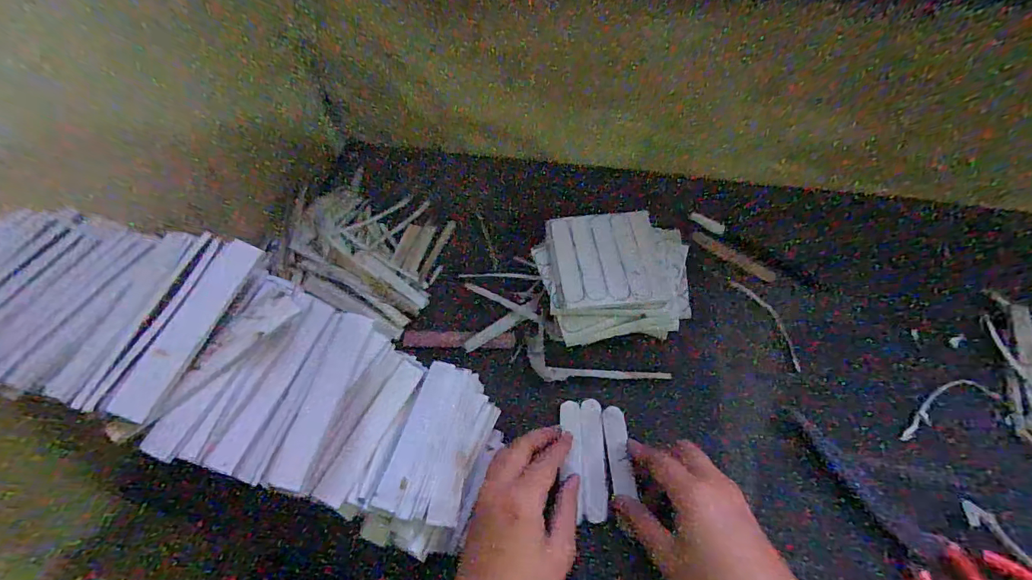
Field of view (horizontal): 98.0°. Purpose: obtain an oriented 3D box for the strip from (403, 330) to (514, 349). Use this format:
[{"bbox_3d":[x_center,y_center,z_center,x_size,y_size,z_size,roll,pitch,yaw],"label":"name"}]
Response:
[{"bbox_3d":[-0.051,0.044,0.404,0.099,0.007,0.019,0,59,2],"label":"strip"}]

